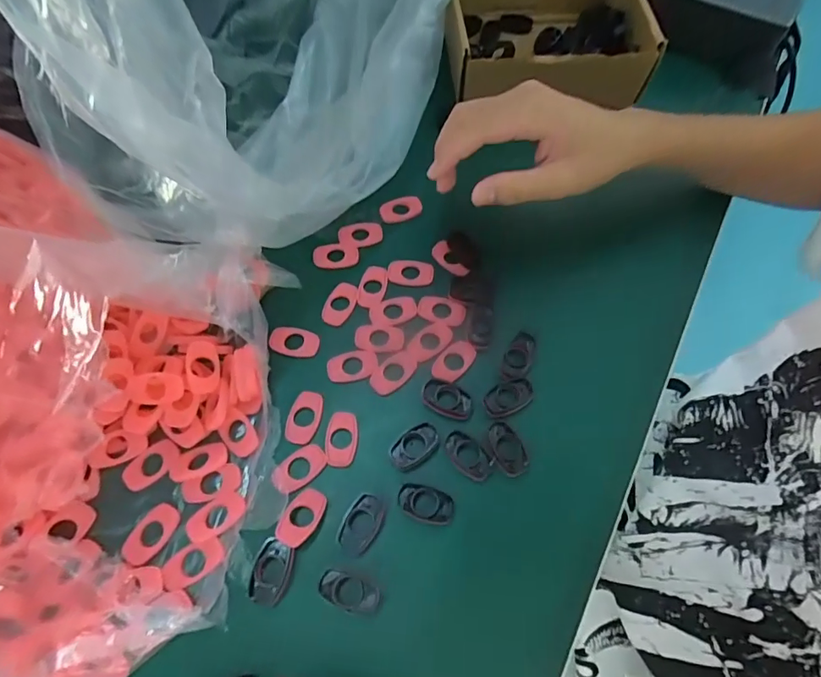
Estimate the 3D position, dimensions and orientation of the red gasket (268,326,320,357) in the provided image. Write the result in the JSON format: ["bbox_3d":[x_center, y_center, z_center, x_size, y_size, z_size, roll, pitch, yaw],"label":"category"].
[{"bbox_3d":[-0.077,0.002,0.316,0.033,0.005,0.019,9,65,4],"label":"red gasket"}]

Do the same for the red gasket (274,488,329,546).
[{"bbox_3d":[-0.060,0.099,0.262,0.020,0.004,0.033,24,43,2],"label":"red gasket"}]

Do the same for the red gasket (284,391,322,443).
[{"bbox_3d":[-0.067,0.048,0.292,0.019,0.004,0.032,8,65,3],"label":"red gasket"}]

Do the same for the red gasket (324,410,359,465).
[{"bbox_3d":[-0.042,0.060,0.286,0.020,0.004,0.033,5,65,2],"label":"red gasket"}]

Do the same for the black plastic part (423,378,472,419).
[{"bbox_3d":[0.023,0.038,0.296,0.032,0.005,0.019,22,66,9],"label":"black plastic part"}]

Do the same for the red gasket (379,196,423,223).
[{"bbox_3d":[-0.008,-0.101,0.368,0.031,0.008,0.017,-18,66,-9],"label":"red gasket"}]

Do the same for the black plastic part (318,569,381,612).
[{"bbox_3d":[-0.033,0.134,0.250,0.033,0.006,0.015,19,66,8],"label":"black plastic part"}]

